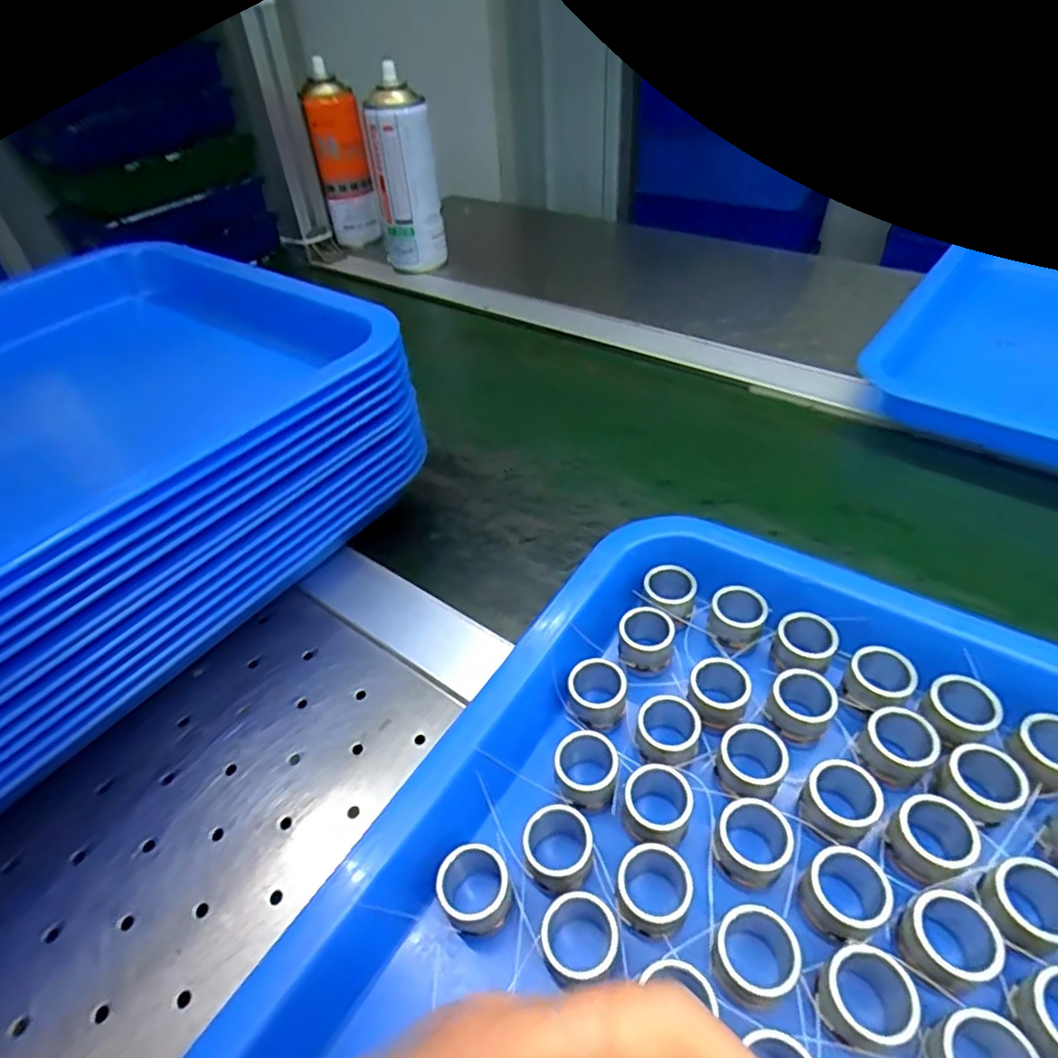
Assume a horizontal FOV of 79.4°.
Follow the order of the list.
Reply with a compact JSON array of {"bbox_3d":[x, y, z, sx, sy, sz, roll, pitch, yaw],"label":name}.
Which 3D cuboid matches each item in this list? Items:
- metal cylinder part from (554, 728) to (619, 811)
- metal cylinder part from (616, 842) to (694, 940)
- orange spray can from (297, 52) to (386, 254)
[{"bbox_3d":[0.023,0.096,0.254,0.023,0.020,0.027,-15,44,-11],"label":"metal cylinder part"},{"bbox_3d":[0.043,0.125,0.221,0.024,0.018,0.025,-2,43,2],"label":"metal cylinder part"},{"bbox_3d":[-0.216,-0.428,0.741,0.055,0.171,0.059,-2,43,2],"label":"orange spray can"}]

